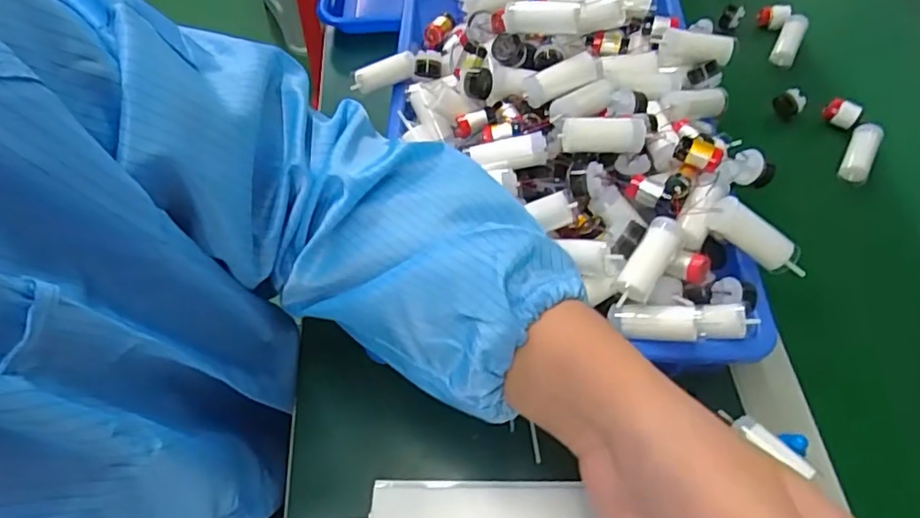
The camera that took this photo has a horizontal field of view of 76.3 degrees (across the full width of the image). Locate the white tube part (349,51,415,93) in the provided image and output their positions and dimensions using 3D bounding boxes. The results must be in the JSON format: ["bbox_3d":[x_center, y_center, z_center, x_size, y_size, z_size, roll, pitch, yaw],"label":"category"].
[{"bbox_3d":[-0.060,-0.143,0.454,0.050,0.016,0.016,-23,59,-11],"label":"white tube part"}]

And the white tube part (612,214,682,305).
[{"bbox_3d":[0.107,0.002,0.335,0.020,0.020,0.055,29,83,21],"label":"white tube part"}]

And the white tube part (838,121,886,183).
[{"bbox_3d":[0.329,-0.086,0.483,0.022,0.023,0.055,27,63,20],"label":"white tube part"}]

